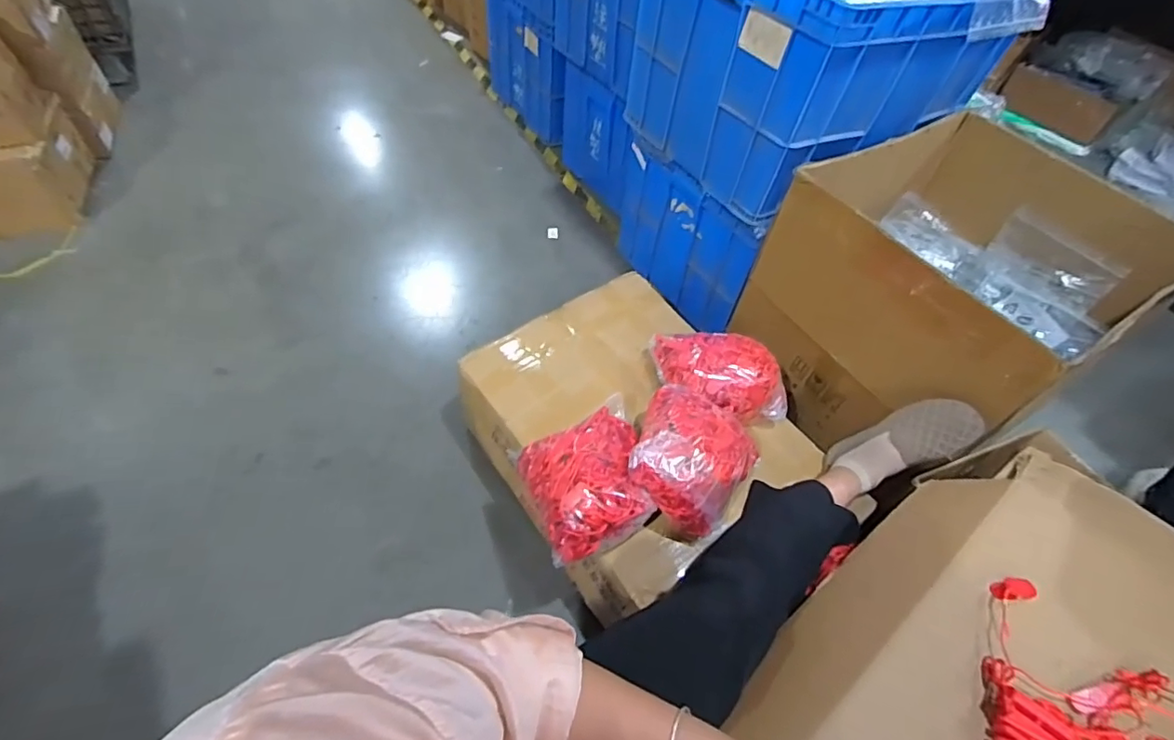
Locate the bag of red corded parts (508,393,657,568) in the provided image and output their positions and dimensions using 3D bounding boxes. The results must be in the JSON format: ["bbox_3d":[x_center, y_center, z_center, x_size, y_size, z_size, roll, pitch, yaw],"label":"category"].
[{"bbox_3d":[0.002,0.165,0.849,0.187,0.117,0.219,-13,55,-15],"label":"bag of red corded parts"}]

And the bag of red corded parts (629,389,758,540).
[{"bbox_3d":[0.159,0.132,0.848,0.182,0.126,0.190,27,55,15],"label":"bag of red corded parts"}]

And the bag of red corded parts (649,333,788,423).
[{"bbox_3d":[0.238,0.011,0.982,0.224,0.109,0.163,1,53,-5],"label":"bag of red corded parts"}]

